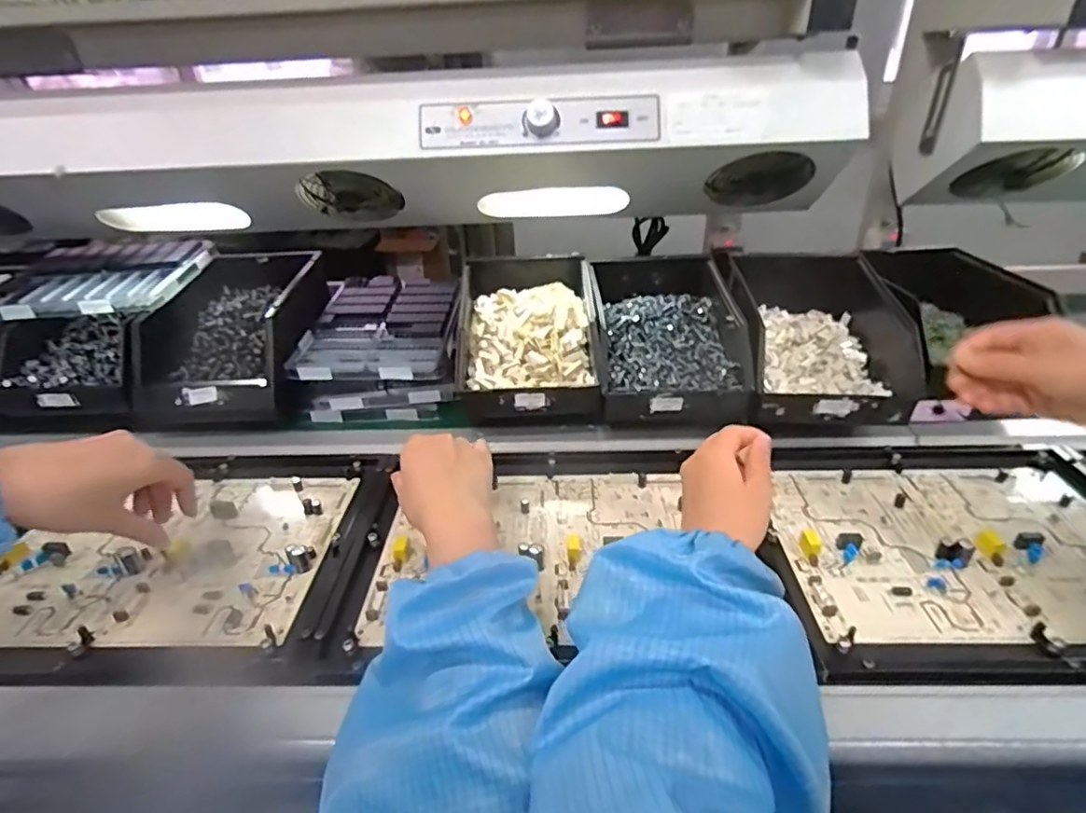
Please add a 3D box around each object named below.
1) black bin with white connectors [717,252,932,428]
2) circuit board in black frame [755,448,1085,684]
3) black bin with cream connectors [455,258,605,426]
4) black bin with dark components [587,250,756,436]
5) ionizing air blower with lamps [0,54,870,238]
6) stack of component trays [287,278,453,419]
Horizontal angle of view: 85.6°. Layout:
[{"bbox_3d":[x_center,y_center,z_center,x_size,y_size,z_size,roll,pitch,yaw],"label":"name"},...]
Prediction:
[{"bbox_3d":[0.304,-0.081,0.646,0.168,0.106,0.223,2,31,7],"label":"black bin with white connectors"},{"bbox_3d":[0.349,0.110,0.487,0.309,0.021,0.263,0,30,4],"label":"circuit board in black frame"},{"bbox_3d":[-0.019,-0.077,0.695,0.166,0.123,0.226,-2,30,0],"label":"black bin with cream connectors"},{"bbox_3d":[0.146,-0.081,0.687,0.164,0.118,0.271,0,30,4],"label":"black bin with dark components"},{"bbox_3d":[-0.205,-0.278,0.663,1.053,0.167,0.124,-1,30,1],"label":"ionizing air blower with lamps"},{"bbox_3d":[-0.196,-0.075,0.728,0.170,0.102,0.208,-2,30,1],"label":"stack of component trays"}]

